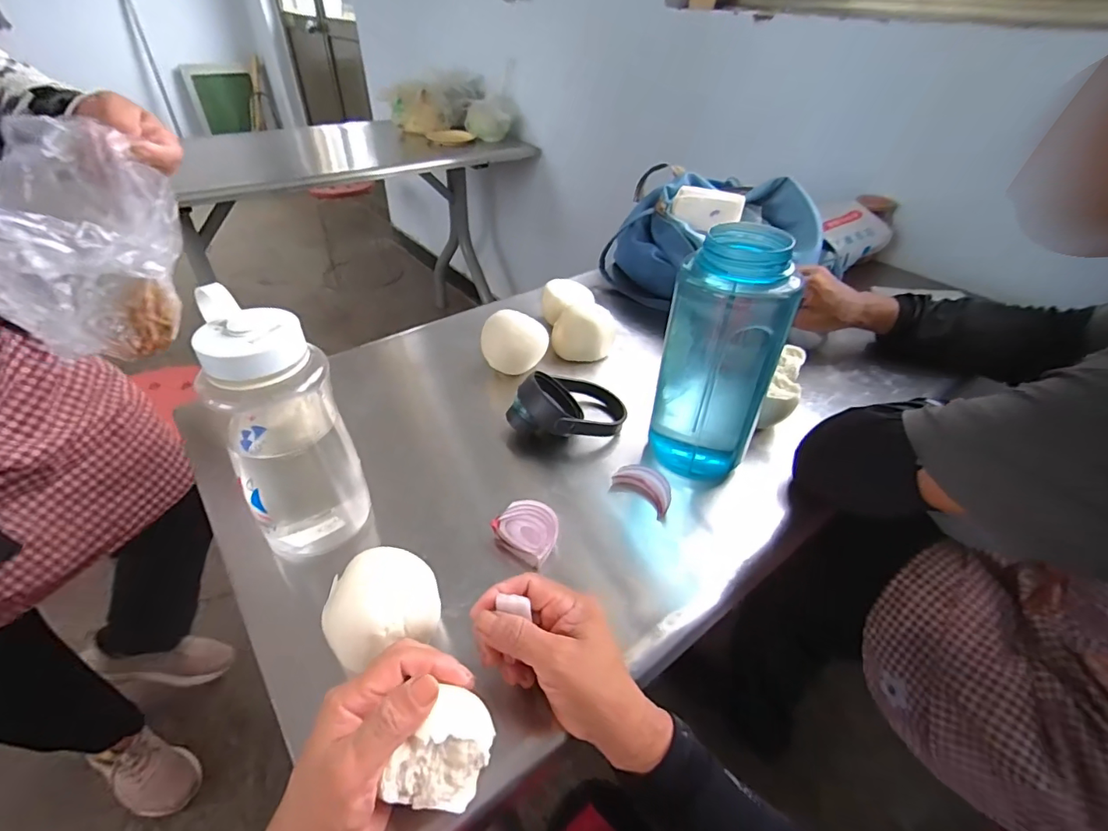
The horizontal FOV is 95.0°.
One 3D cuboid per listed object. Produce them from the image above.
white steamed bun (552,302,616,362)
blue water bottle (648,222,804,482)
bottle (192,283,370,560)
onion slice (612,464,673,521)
[{"bbox_3d":[0.040,-0.114,0.692,0.072,0.057,0.072,2,40,-1],"label":"white steamed bun"},{"bbox_3d":[0.149,-0.044,0.475,0.088,0.229,0.083,-5,41,-9],"label":"blue water bottle"},{"bbox_3d":[-0.218,0.014,0.416,0.084,0.206,0.079,-23,47,-27],"label":"bottle"},{"bbox_3d":[0.091,0.070,0.509,0.024,0.025,0.067,-30,50,-32],"label":"onion slice"}]

